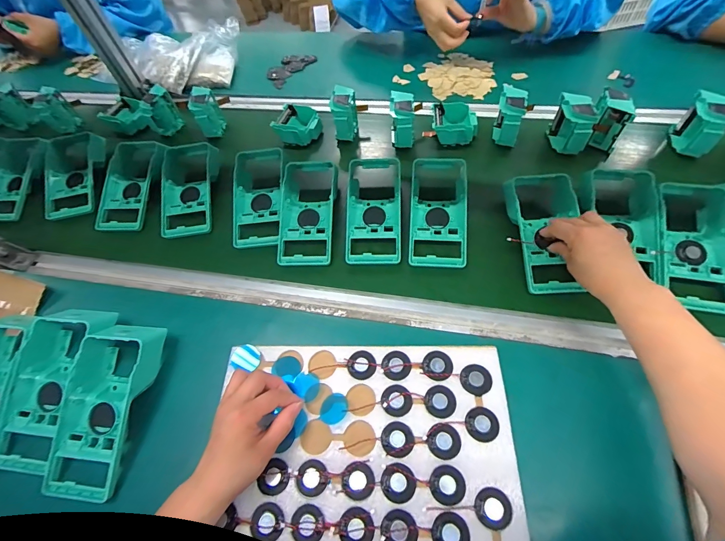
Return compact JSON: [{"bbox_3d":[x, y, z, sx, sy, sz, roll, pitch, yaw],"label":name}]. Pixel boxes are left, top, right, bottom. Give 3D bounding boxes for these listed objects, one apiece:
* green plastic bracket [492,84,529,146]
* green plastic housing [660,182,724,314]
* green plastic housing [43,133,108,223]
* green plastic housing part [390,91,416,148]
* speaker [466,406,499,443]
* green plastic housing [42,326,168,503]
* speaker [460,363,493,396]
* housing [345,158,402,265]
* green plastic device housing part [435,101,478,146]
[{"bbox_3d":[0.247,-0.256,0.587,0.051,0.071,0.067,13,60,11],"label":"green plastic bracket"},{"bbox_3d":[0.432,-0.039,0.455,0.084,0.049,0.188,10,60,10],"label":"green plastic housing"},{"bbox_3d":[-0.542,-0.187,0.648,0.099,0.051,0.201,-9,59,-2],"label":"green plastic housing"},{"bbox_3d":[0.071,-0.268,0.617,0.045,0.087,0.065,-3,59,2],"label":"green plastic housing part"},{"bbox_3d":[0.127,0.162,0.364,0.033,0.004,0.033,-2,59,3],"label":"speaker"},{"bbox_3d":[-0.299,0.154,0.396,0.087,0.051,0.184,6,59,8],"label":"green plastic housing"},{"bbox_3d":[0.129,0.123,0.389,0.034,0.004,0.033,-2,59,3],"label":"speaker"},{"bbox_3d":[0.018,-0.101,0.531,0.087,0.044,0.193,0,59,4],"label":"housing"},{"bbox_3d":[0.169,-0.266,0.628,0.080,0.034,0.074,4,59,6],"label":"green plastic device housing part"}]

